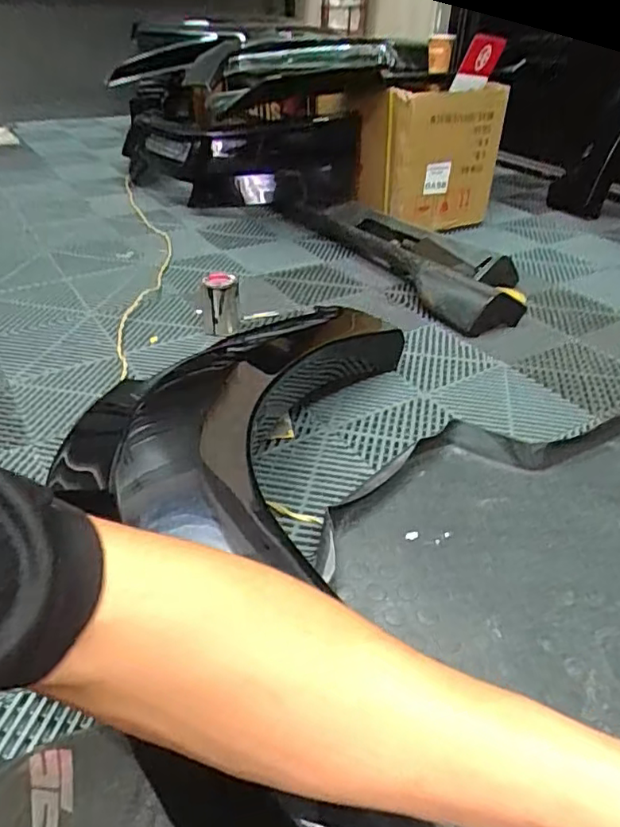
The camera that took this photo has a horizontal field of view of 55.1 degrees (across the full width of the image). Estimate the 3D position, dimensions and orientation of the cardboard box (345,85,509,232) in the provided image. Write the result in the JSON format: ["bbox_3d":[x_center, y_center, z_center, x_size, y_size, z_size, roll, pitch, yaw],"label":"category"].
[{"bbox_3d":[0.345,-0.727,1.733,0.397,0.371,0.209,-14,37,-19],"label":"cardboard box"}]

